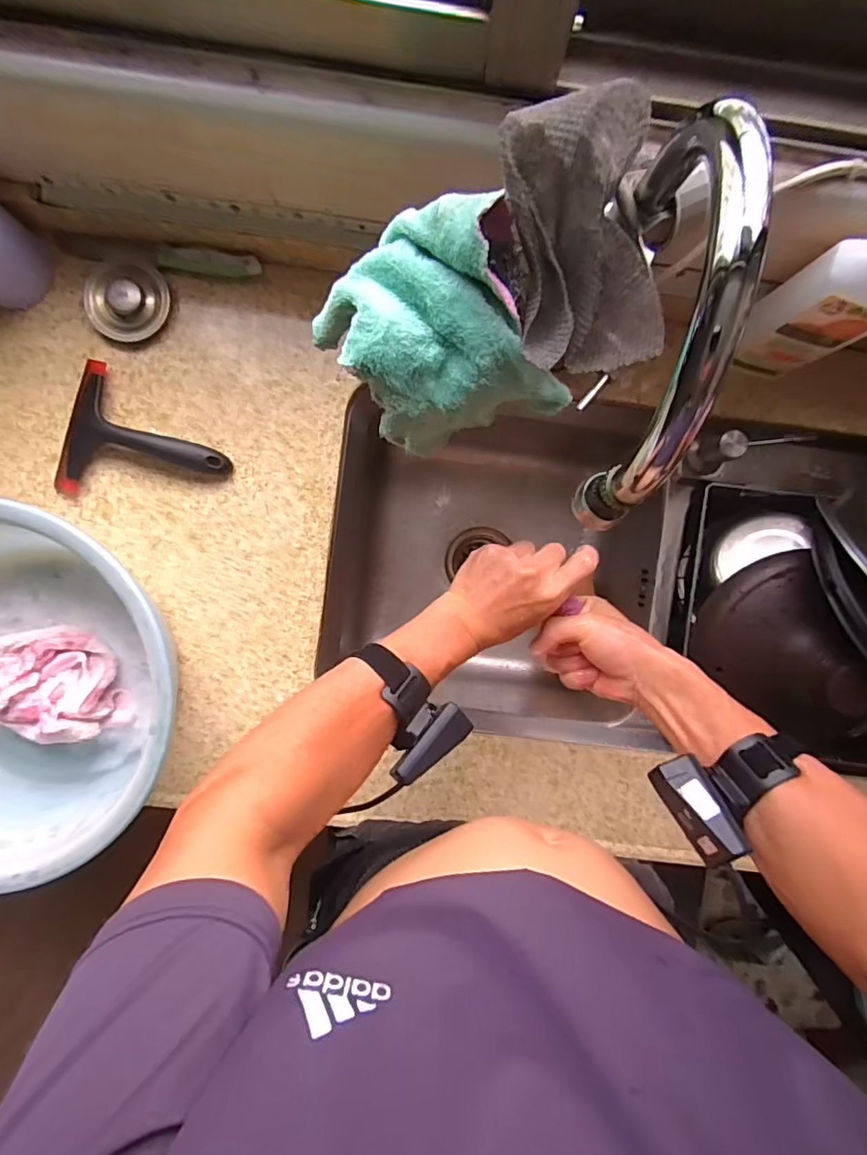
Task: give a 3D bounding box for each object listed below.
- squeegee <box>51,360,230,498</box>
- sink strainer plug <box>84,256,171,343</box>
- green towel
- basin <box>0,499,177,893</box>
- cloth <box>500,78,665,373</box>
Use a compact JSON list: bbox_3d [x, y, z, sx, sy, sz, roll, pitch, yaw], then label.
[{"bbox_3d":[-0.292,-0.135,0.549,0.168,0.026,0.131,14,92,-2],"label":"squeegee"},{"bbox_3d":[-0.307,-0.280,0.544,0.079,0.022,0.071,-36,112,2],"label":"sink strainer plug"},{"bbox_3d":[0.003,-0.156,0.364,0.117,0.117,0.144,-35,93,0],"label":"green towel"},{"bbox_3d":[-0.384,0.100,0.503,0.316,0.130,0.312,0,92,-2],"label":"basin"},{"bbox_3d":[0.089,-0.189,0.304,0.078,0.087,0.125,-11,92,-1],"label":"cloth"}]

